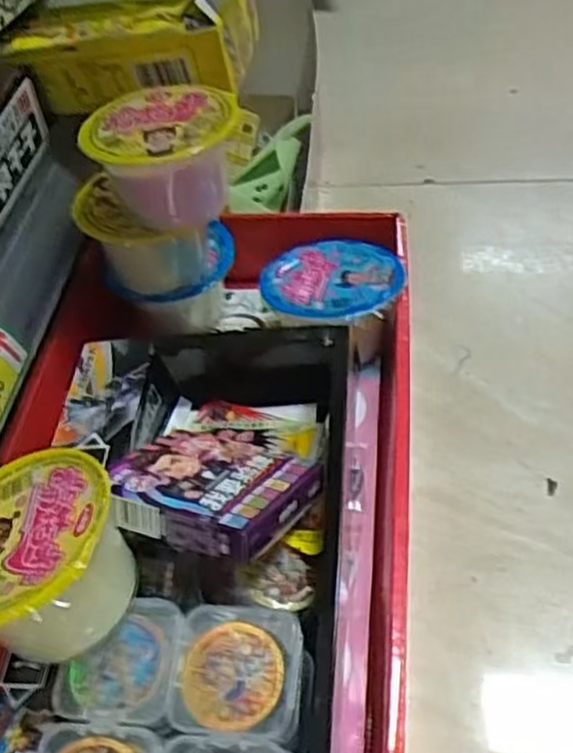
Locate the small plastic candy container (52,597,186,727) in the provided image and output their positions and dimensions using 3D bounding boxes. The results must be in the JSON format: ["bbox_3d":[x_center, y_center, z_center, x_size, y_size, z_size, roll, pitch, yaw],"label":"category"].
[{"bbox_3d":[-0.075,0.132,0.357,0.054,0.019,0.056,-3,49,4],"label":"small plastic candy container"}]

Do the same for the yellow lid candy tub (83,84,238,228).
[{"bbox_3d":[-0.074,-0.130,0.474,0.087,0.064,0.083,-3,49,4],"label":"yellow lid candy tub"}]

